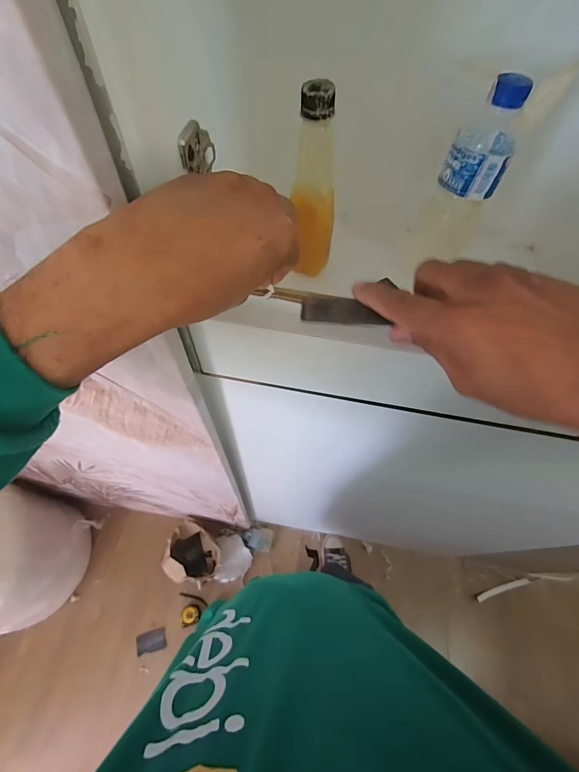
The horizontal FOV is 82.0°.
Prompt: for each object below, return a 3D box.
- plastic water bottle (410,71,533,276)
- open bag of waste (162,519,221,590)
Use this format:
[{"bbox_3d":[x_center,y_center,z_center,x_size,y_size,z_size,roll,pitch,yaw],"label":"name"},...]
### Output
[{"bbox_3d":[0.193,-0.228,0.367,0.067,0.170,0.071,9,61,2],"label":"plastic water bottle"},{"bbox_3d":[-0.373,0.665,1.299,0.207,0.176,0.203,24,62,10],"label":"open bag of waste"}]

